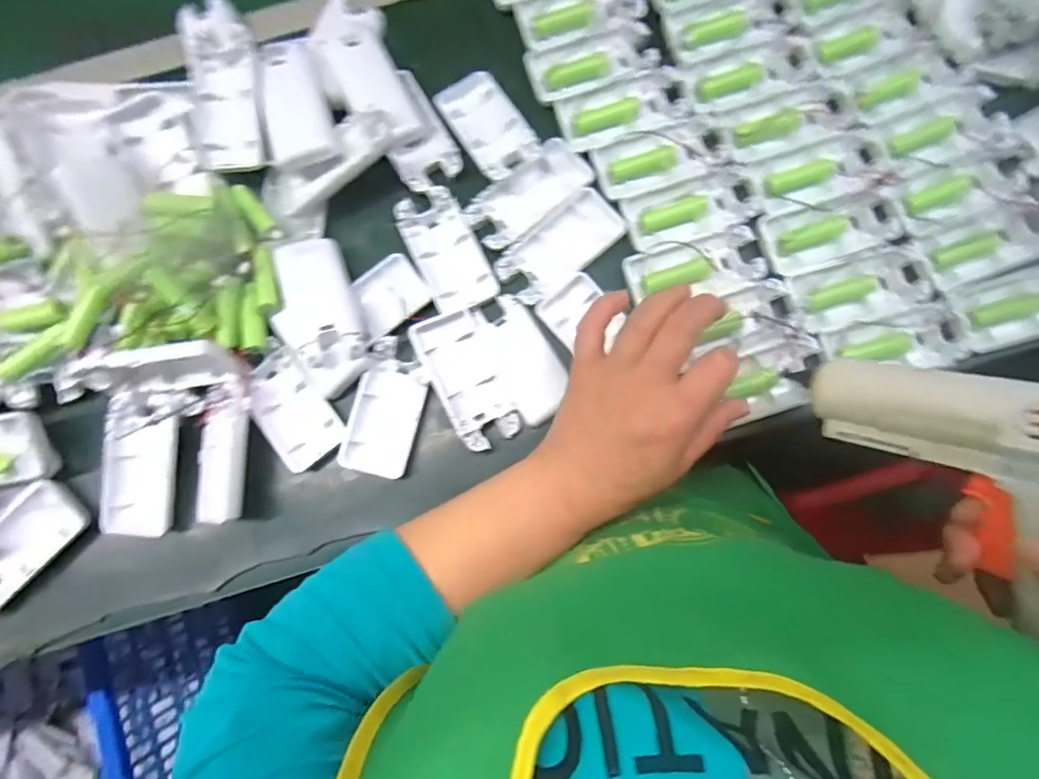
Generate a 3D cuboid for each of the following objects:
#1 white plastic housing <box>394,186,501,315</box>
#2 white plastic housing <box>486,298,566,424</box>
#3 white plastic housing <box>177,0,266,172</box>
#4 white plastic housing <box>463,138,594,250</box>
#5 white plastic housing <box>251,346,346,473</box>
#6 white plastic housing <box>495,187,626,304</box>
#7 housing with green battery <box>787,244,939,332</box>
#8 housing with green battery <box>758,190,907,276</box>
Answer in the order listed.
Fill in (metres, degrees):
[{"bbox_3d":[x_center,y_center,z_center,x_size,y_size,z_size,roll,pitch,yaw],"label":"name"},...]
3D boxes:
[{"bbox_3d":[-0.054,-0.101,0.393,0.047,0.016,0.092,-26,81,-2],"label":"white plastic housing"},{"bbox_3d":[0.006,-0.023,0.381,0.041,0.011,0.090,-24,81,-2],"label":"white plastic housing"},{"bbox_3d":[-0.207,-0.211,0.377,0.049,0.017,0.113,-8,93,-2],"label":"white plastic housing"},{"bbox_3d":[0.008,-0.145,0.392,0.095,0.018,0.045,-38,82,-4],"label":"white plastic housing"},{"bbox_3d":[-0.159,0.014,0.374,0.048,0.018,0.079,-35,81,-4],"label":"white plastic housing"},{"bbox_3d":[0.030,-0.104,0.391,0.094,0.010,0.045,-41,82,-5],"label":"white plastic housing"},{"bbox_3d":[0.243,-0.071,0.381,0.096,0.025,0.043,-17,81,-1],"label":"housing with green battery"},{"bbox_3d":[0.226,-0.113,0.391,0.100,0.032,0.049,-11,82,-2],"label":"housing with green battery"}]

